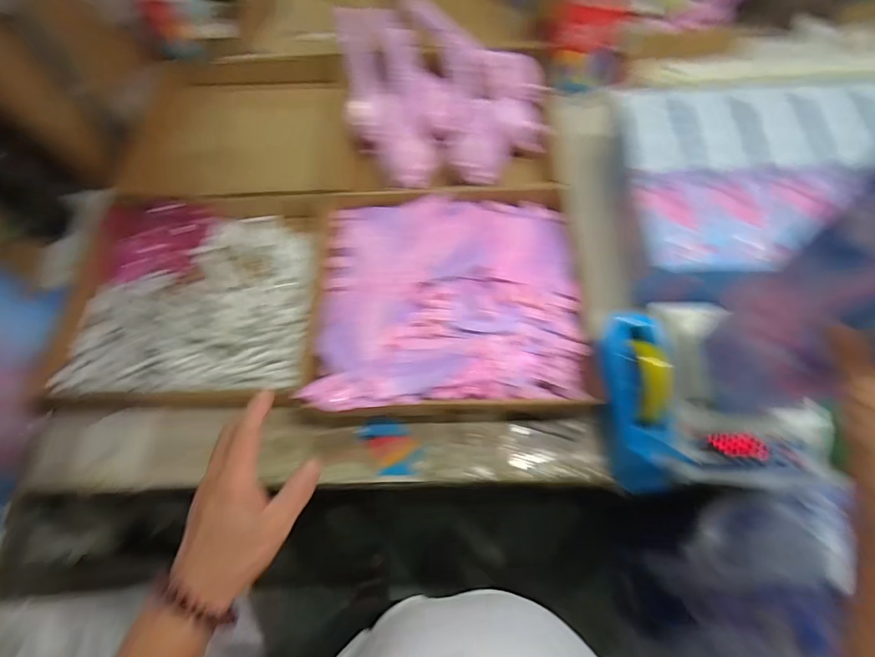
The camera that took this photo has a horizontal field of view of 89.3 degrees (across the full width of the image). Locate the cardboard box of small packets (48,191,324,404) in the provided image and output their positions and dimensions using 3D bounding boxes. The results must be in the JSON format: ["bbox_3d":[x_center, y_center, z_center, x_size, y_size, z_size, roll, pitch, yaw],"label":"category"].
[{"bbox_3d":[-0.370,-0.056,0.697,0.382,0.057,0.365,-1,67,2],"label":"cardboard box of small packets"}]

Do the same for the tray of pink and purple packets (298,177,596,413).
[{"bbox_3d":[0.015,-0.058,0.652,0.393,0.052,0.362,-3,66,1],"label":"tray of pink and purple packets"}]

